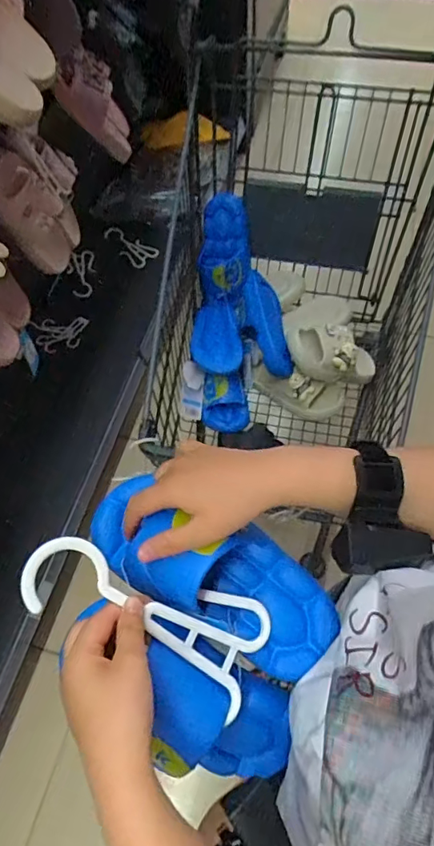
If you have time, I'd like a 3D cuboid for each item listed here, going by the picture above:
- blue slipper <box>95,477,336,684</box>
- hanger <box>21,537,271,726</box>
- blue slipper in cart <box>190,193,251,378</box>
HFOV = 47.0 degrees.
[{"bbox_3d":[0.001,0.121,0.412,0.222,0.072,0.093,28,65,0],"label":"blue slipper"},{"bbox_3d":[-0.051,0.146,0.379,0.194,0.012,0.082,30,63,-15],"label":"hanger"},{"bbox_3d":[0.009,-0.266,1.000,0.101,0.106,0.334,4,85,4],"label":"blue slipper in cart"}]

